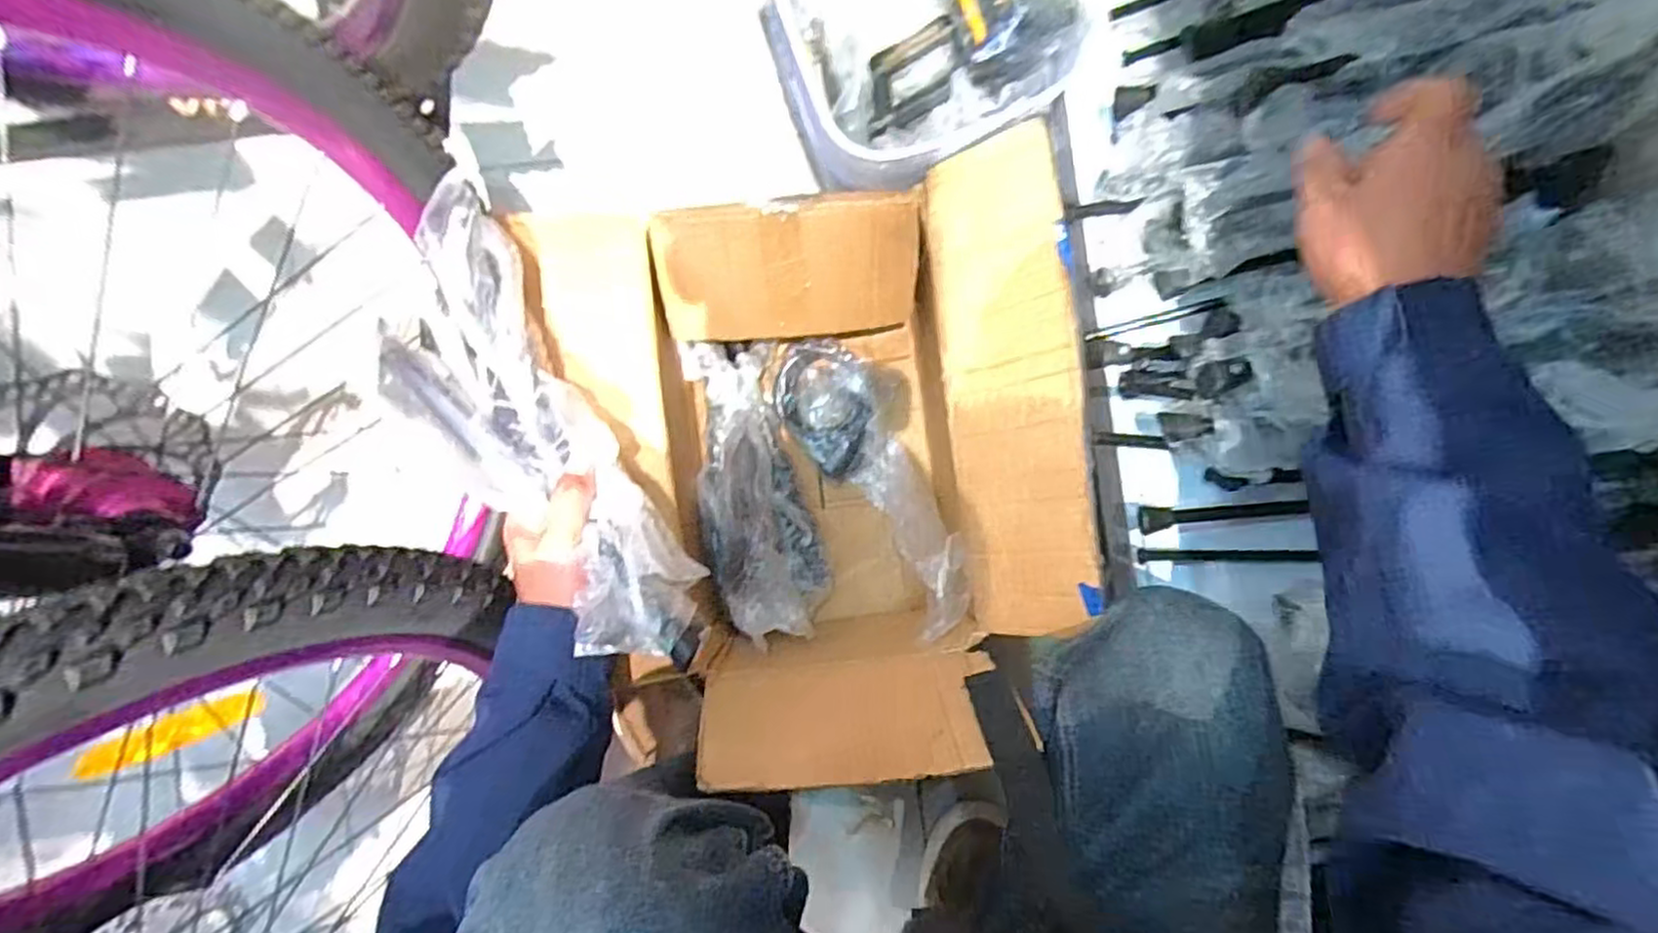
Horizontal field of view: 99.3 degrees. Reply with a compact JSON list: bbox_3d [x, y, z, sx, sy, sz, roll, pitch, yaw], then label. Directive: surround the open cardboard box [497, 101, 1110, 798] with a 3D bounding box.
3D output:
[{"bbox_3d":[-0.015,-0.001,0.629,0.393,0.271,0.441,-6,88,-2],"label":"open cardboard box"}]

